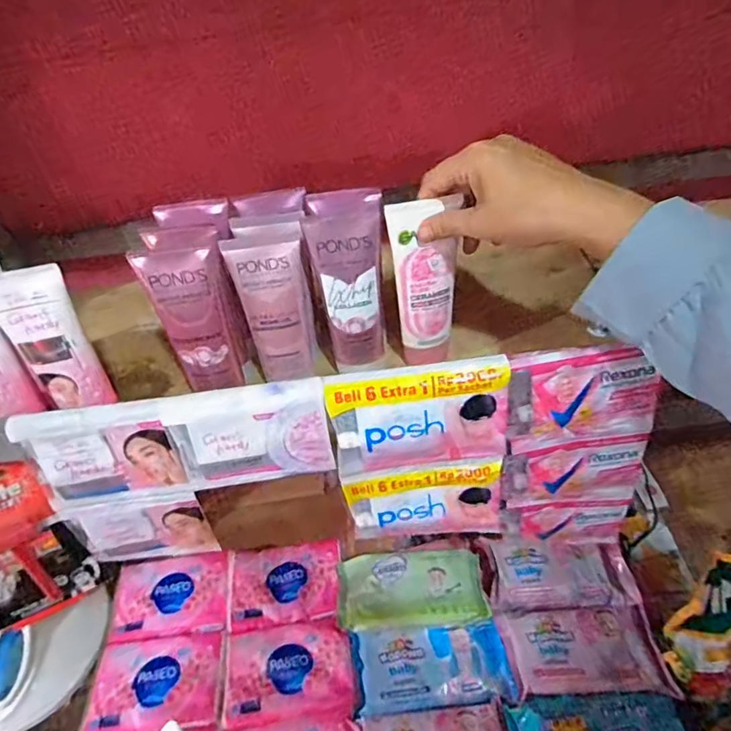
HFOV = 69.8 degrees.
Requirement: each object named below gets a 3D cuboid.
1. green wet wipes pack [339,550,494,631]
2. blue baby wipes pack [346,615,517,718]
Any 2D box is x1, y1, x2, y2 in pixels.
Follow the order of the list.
[{"bbox_3d":[0.059,0.281,0.666,0.186,0.036,0.094,-2,41,5],"label":"green wet wipes pack"},{"bbox_3d":[0.078,0.357,0.622,0.181,0.028,0.088,-7,41,-1],"label":"blue baby wipes pack"}]

